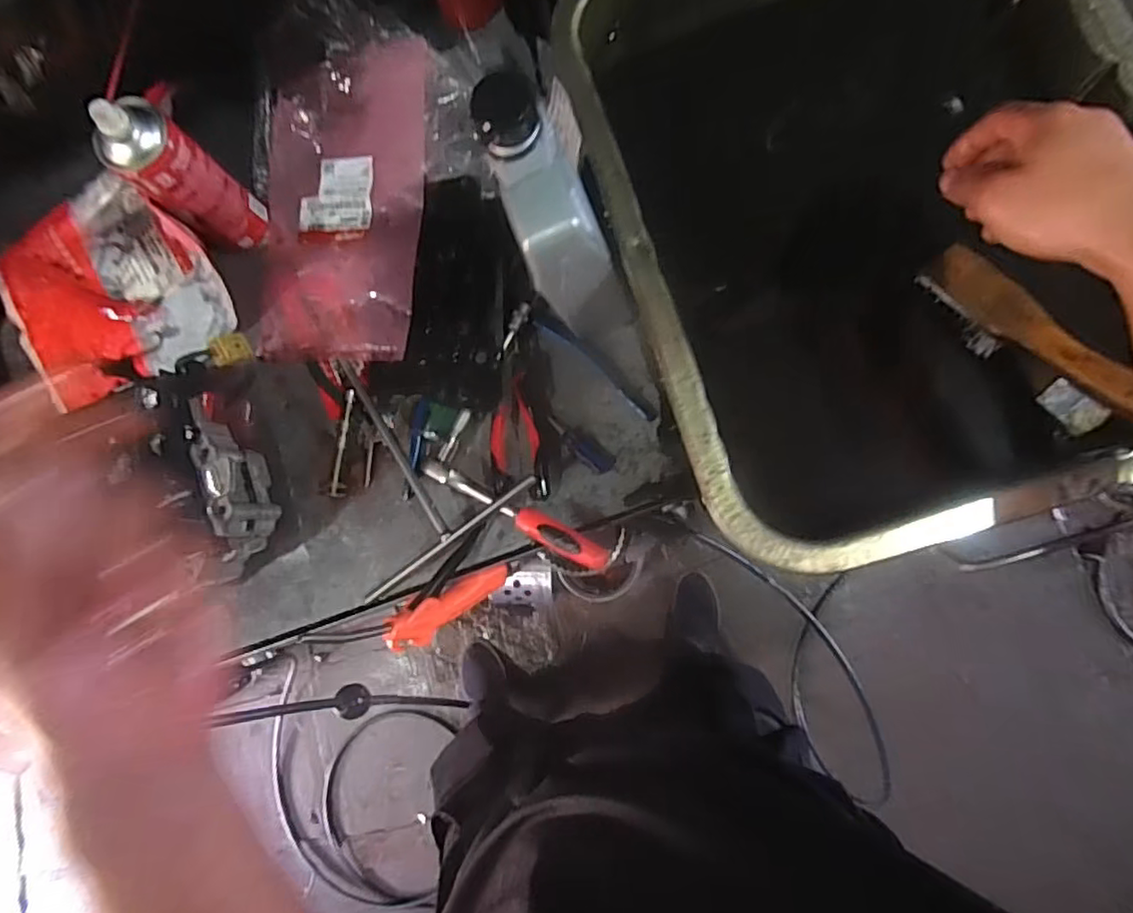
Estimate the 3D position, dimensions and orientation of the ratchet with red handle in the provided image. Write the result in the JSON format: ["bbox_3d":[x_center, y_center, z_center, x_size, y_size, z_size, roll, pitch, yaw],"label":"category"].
[{"bbox_3d":[-0.048,0.049,0.558,0.191,0.027,0.023,26,91,22],"label":"ratchet with red handle"}]

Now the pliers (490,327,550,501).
[{"bbox_3d":[-0.049,-0.041,0.580,0.049,0.027,0.161,-5,84,7],"label":"pliers"}]

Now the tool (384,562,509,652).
[{"bbox_3d":[-0.103,0.135,0.567,0.024,0.141,0.035,-37,81,38],"label":"tool"}]

